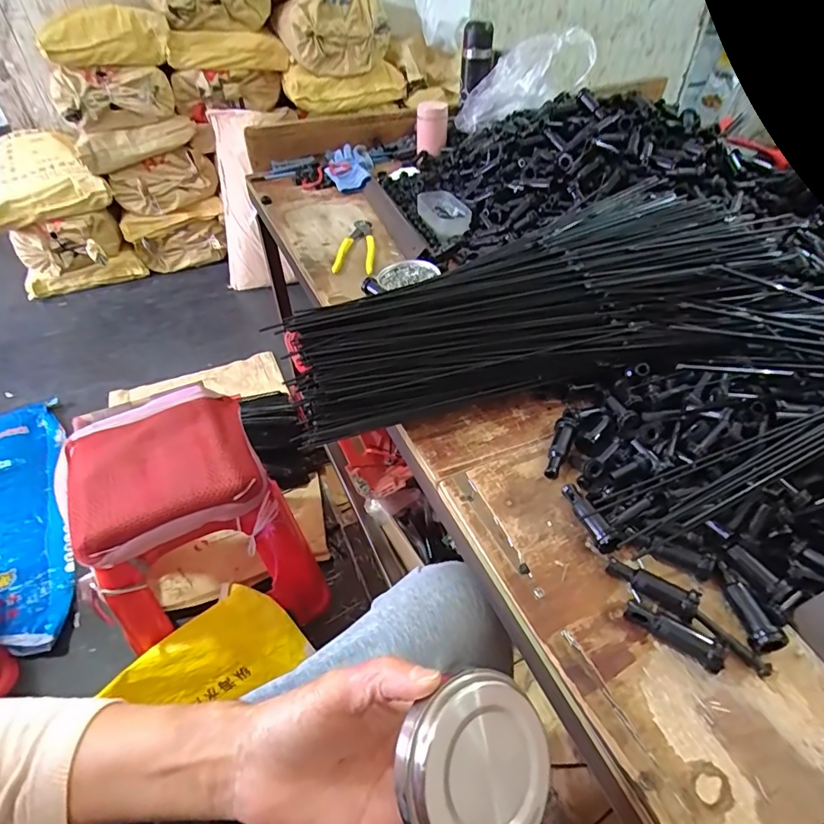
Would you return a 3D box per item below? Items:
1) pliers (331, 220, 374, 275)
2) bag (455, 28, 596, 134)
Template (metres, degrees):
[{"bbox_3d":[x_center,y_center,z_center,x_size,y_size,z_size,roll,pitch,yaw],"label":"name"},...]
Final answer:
[{"bbox_3d":[-0.088,-0.270,0.803,0.059,0.016,0.158,2,44,3],"label":"pliers"},{"bbox_3d":[0.219,-0.664,1.001,0.286,0.116,0.075,-18,34,33],"label":"bag"}]

